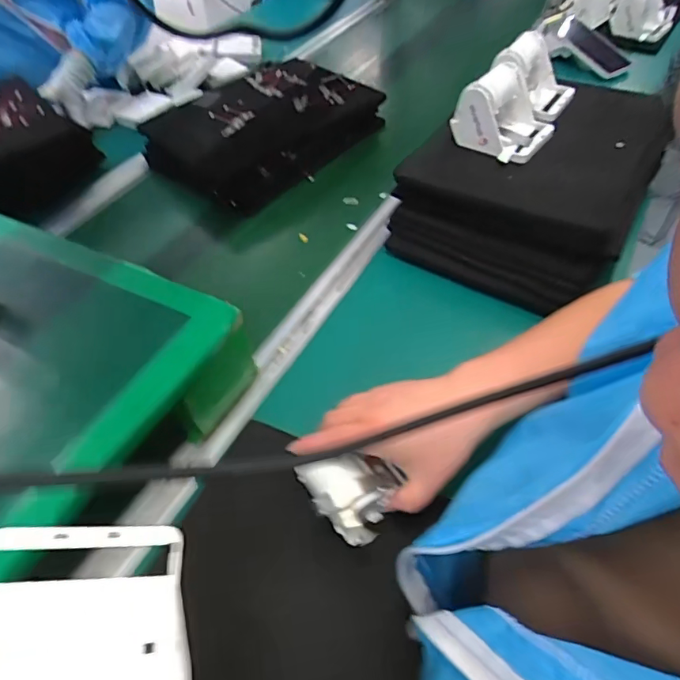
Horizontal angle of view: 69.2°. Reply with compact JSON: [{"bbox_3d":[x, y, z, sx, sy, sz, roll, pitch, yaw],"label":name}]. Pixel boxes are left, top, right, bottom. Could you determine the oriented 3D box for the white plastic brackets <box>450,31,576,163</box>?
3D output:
[{"bbox_3d":[0.235,-0.322,0.642,0.105,0.086,0.206,22,53,21],"label":"white plastic brackets"}]

